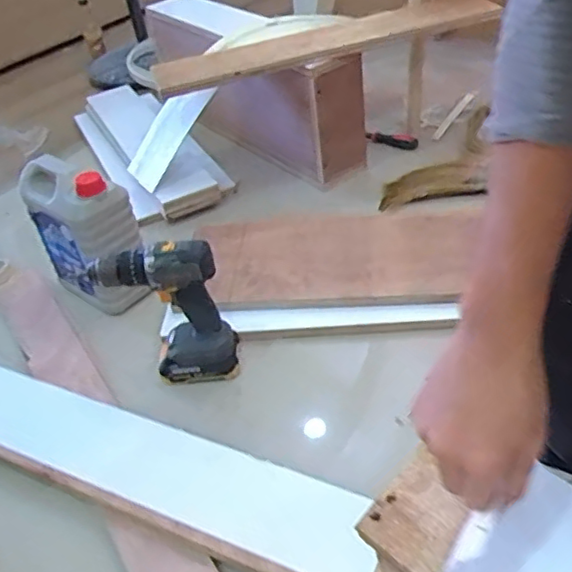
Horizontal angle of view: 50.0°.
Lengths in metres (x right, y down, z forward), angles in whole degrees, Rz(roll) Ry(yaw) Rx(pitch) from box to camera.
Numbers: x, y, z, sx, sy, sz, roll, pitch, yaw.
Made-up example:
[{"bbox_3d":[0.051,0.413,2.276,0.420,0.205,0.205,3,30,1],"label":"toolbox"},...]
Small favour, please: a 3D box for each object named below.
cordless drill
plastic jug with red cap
[{"bbox_3d":[-0.161,0.039,0.852,0.164,0.211,0.088,-17,41,-12],"label":"cordless drill"},{"bbox_3d":[-0.331,-0.092,1.031,0.133,0.227,0.169,-29,44,-24],"label":"plastic jug with red cap"}]

